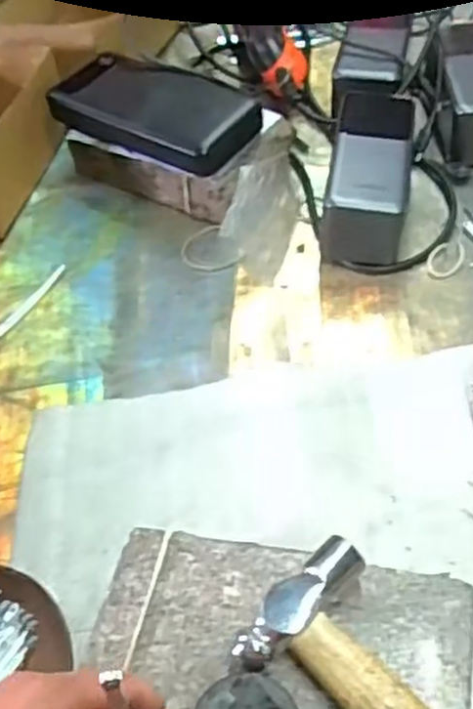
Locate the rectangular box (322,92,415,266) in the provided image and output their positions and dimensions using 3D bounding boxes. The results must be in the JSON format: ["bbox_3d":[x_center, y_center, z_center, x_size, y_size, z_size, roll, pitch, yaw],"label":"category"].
[{"bbox_3d":[0.094,-0.124,0.535,0.053,0.056,0.139,6,50,9],"label":"rectangular box"}]

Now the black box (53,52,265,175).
[{"bbox_3d":[-0.060,-0.183,0.566,0.150,0.028,0.072,24,55,23],"label":"black box"}]

